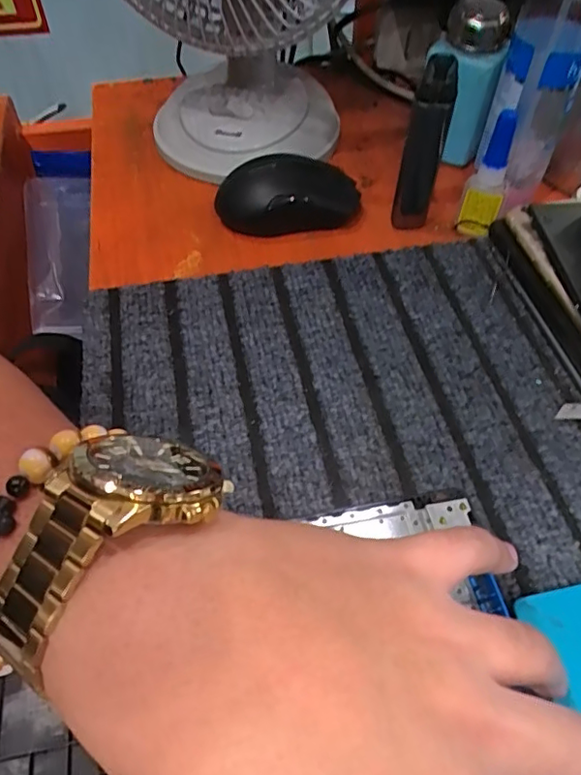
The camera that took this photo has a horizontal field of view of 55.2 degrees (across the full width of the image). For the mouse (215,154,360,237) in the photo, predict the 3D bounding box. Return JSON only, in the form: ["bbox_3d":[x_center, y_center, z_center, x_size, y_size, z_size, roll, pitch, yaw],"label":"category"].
[{"bbox_3d":[-0.002,-0.141,0.400,0.101,0.033,0.058,0,53,1],"label":"mouse"}]

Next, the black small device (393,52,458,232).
[{"bbox_3d":[0.089,-0.159,0.369,0.023,0.107,0.023,16,55,12],"label":"black small device"}]

